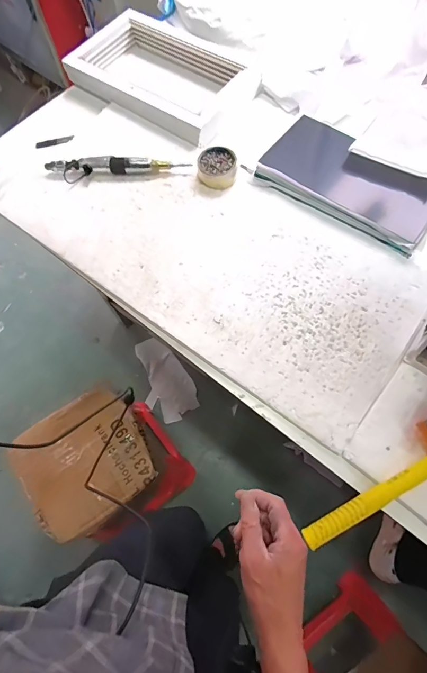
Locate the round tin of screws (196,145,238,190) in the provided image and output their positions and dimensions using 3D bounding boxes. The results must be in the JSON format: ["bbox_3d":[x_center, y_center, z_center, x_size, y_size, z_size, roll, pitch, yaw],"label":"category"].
[{"bbox_3d":[0.008,-0.369,0.795,0.086,0.030,0.090,5,68,4],"label":"round tin of screws"}]

